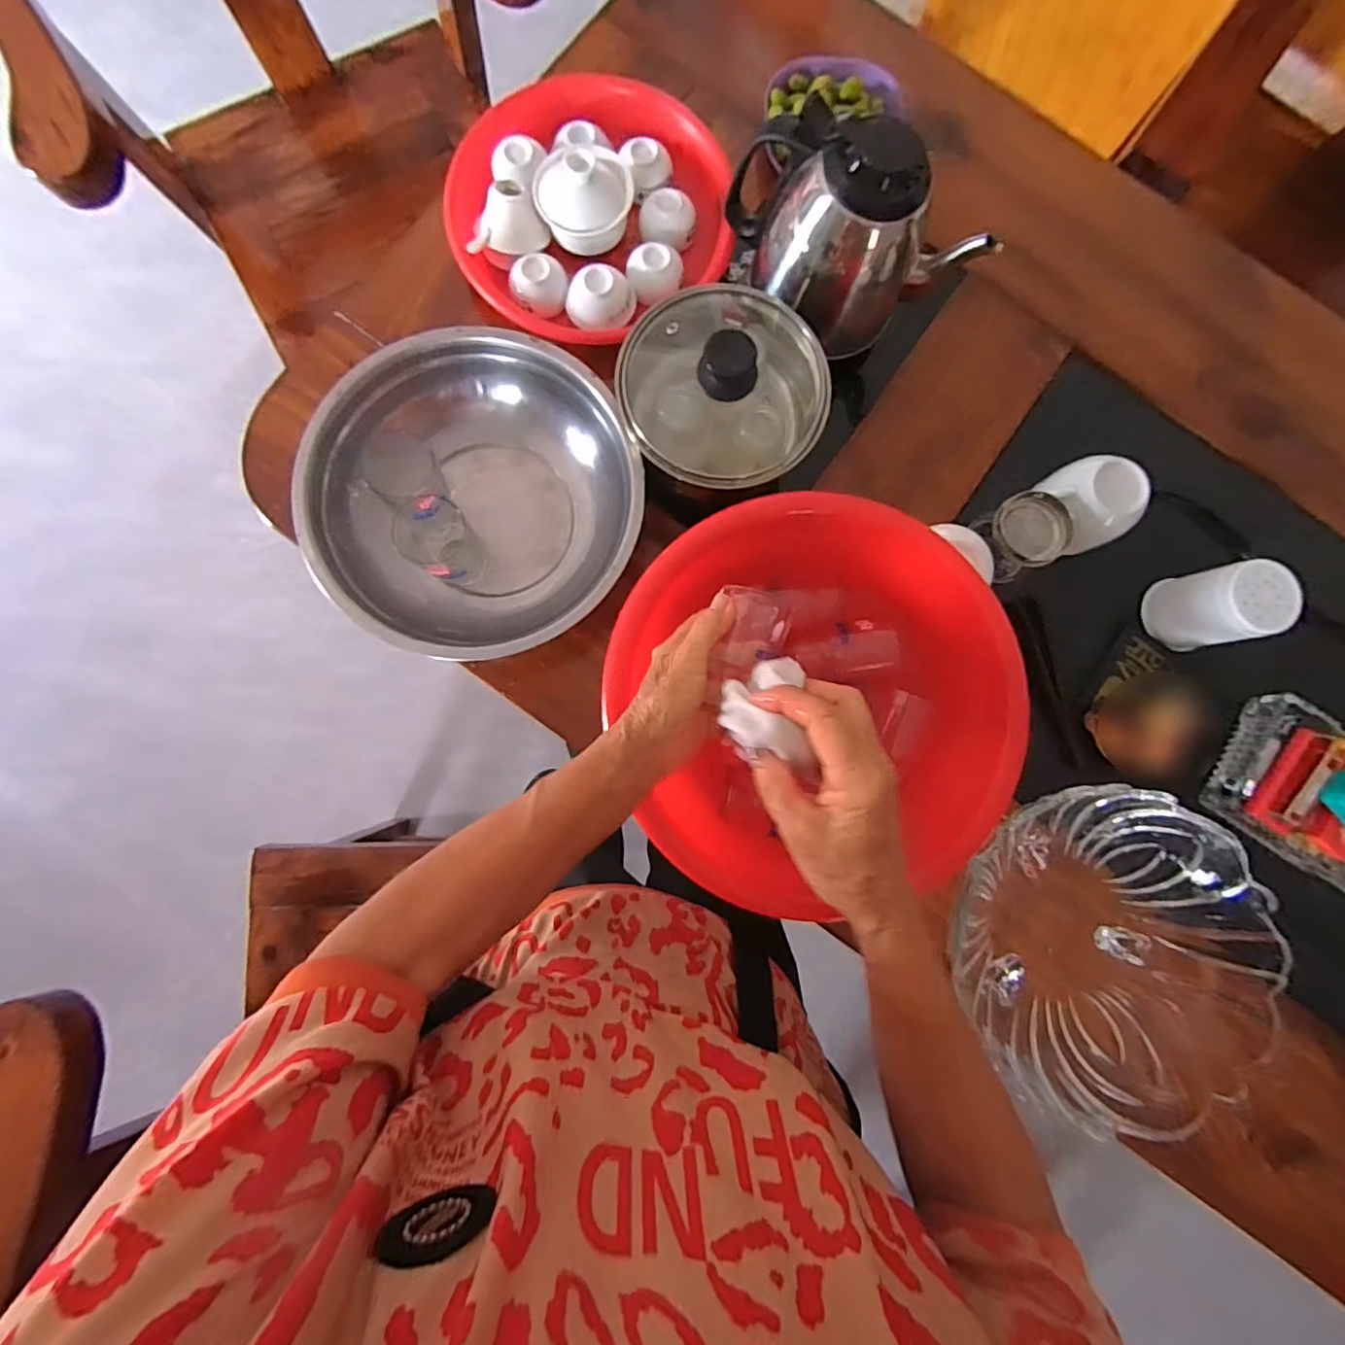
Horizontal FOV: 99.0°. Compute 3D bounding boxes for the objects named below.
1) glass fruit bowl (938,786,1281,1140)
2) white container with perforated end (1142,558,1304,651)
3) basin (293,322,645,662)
[{"bbox_3d":[0.317,0.206,0.439,0.212,0.087,0.222,0,84,-2],"label":"glass fruit bowl"},{"bbox_3d":[0.479,-0.058,0.504,0.060,0.081,0.067,-15,85,-4],"label":"white container with perforated end"},{"bbox_3d":[-0.161,-0.141,0.488,0.253,0.088,0.247,0,84,-2],"label":"basin"}]

